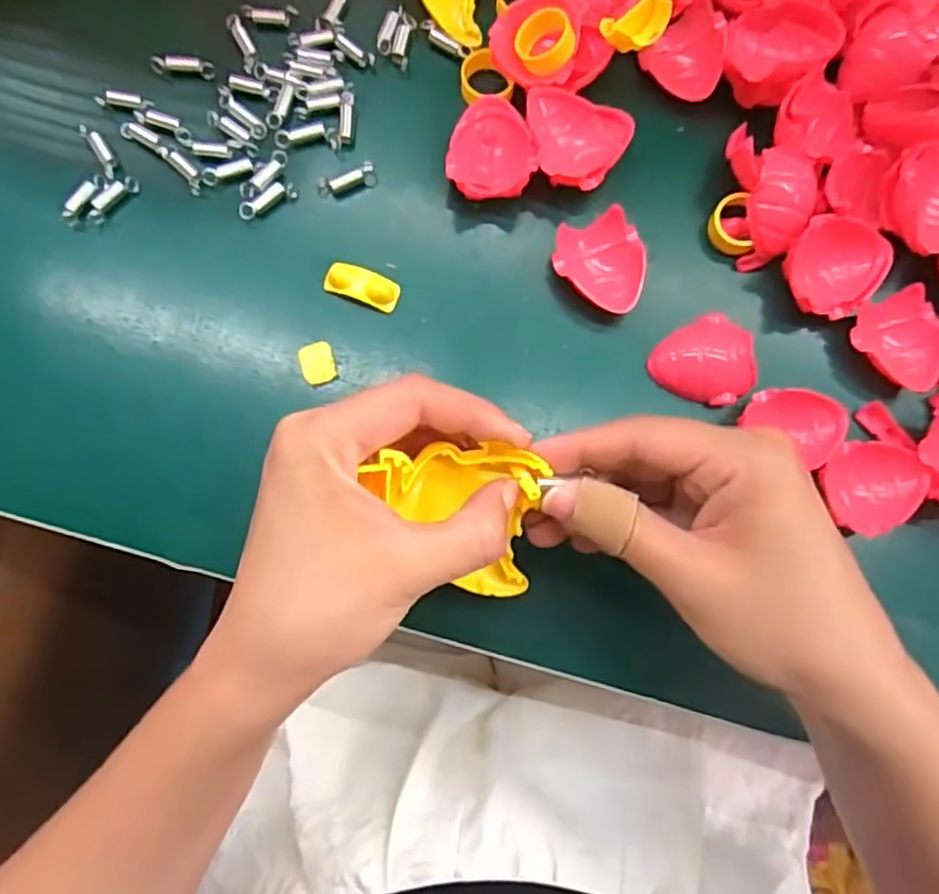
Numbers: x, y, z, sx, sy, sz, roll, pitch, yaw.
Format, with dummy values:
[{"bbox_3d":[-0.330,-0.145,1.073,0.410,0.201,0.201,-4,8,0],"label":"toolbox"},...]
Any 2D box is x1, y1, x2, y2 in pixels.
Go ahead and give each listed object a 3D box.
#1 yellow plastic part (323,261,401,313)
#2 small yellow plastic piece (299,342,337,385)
[{"bbox_3d":[-0.048,-0.072,0.303,0.033,0.009,0.014,20,79,1],"label":"yellow plastic part"},{"bbox_3d":[-0.066,-0.036,0.299,0.014,0.007,0.019,-19,81,-6],"label":"small yellow plastic piece"}]

